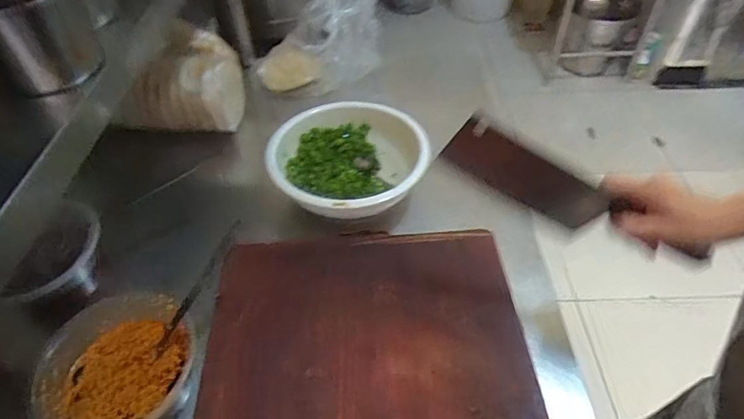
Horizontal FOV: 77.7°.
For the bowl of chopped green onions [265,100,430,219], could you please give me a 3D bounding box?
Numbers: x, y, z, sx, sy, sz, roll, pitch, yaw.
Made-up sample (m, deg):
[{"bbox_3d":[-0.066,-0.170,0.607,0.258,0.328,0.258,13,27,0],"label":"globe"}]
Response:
[{"bbox_3d":[-0.035,-0.075,0.729,0.234,0.069,0.224,1,48,-1],"label":"bowl of chopped green onions"}]

